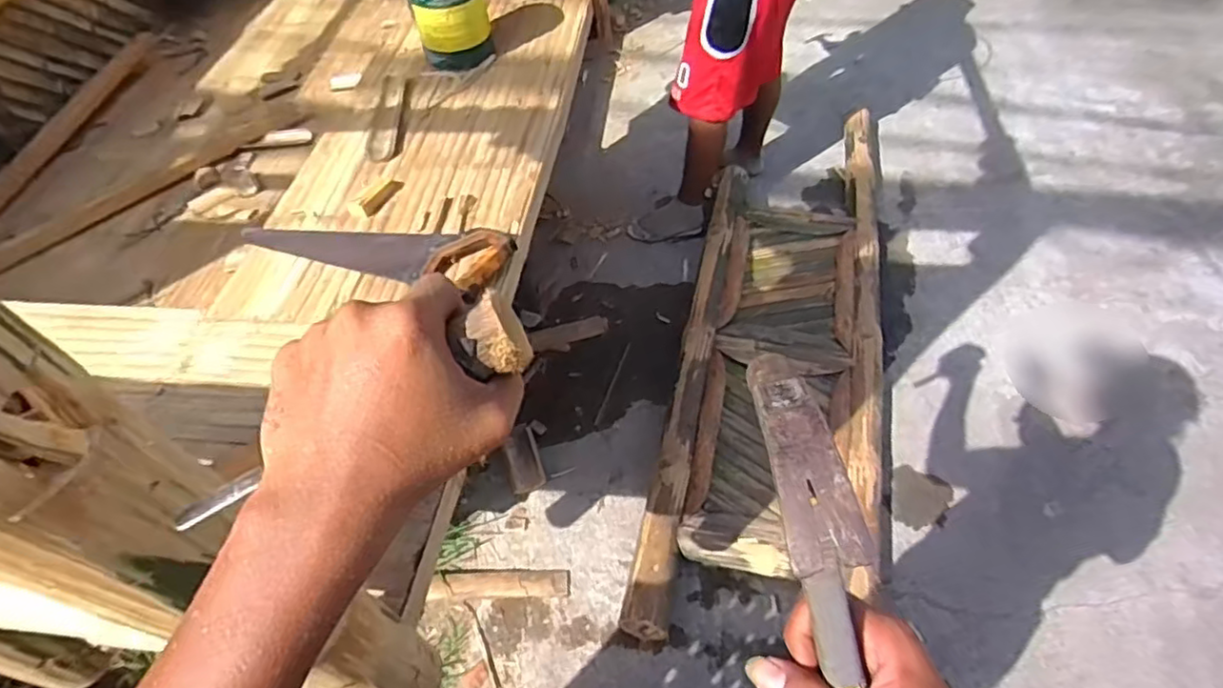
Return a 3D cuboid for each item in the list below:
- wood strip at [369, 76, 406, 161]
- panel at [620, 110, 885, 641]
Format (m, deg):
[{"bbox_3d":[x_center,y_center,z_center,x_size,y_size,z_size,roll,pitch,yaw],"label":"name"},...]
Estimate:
[{"bbox_3d":[-0.467,-0.482,1.346,0.052,0.018,0.310,-7,52,-1],"label":"wood strip"},{"bbox_3d":[0.512,-0.129,1.843,0.521,0.090,1.696,9,54,11],"label":"panel"}]

